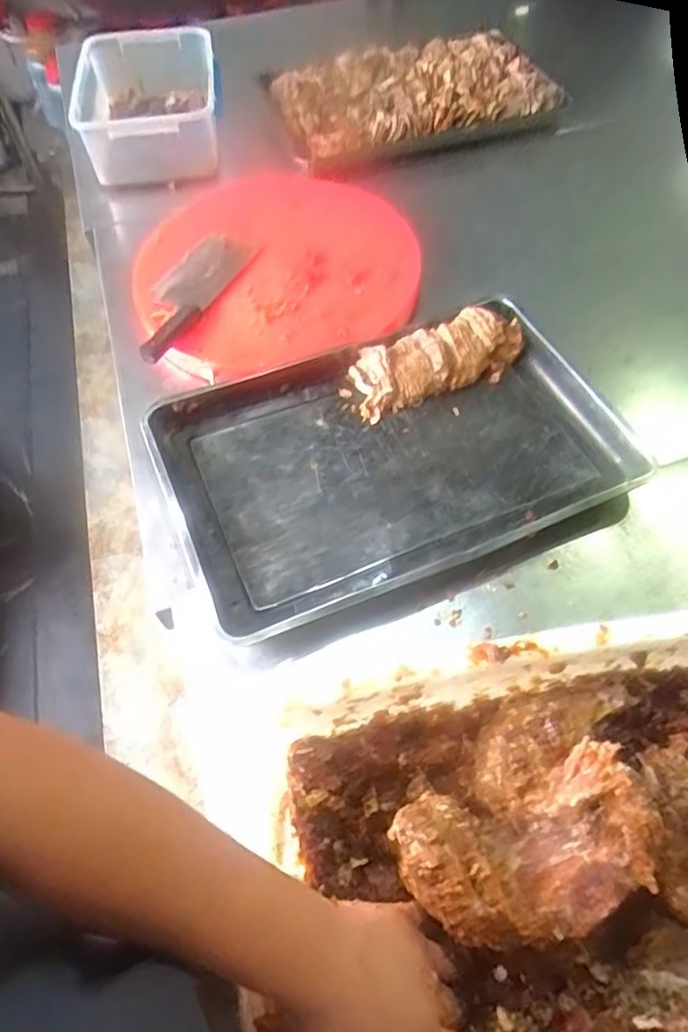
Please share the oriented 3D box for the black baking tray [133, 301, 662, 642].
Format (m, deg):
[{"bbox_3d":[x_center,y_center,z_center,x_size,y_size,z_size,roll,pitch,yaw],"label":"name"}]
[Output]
[{"bbox_3d":[0.060,-0.084,0.811,0.570,0.052,0.377,-20,61,-10],"label":"black baking tray"}]

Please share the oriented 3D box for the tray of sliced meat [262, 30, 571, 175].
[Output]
[{"bbox_3d":[0.126,-0.781,1.138,0.490,0.061,0.331,-16,61,-8],"label":"tray of sliced meat"}]

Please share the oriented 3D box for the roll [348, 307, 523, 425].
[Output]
[{"bbox_3d":[0.131,-0.222,0.882,0.263,0.055,0.096,-20,61,-10],"label":"roll"}]

